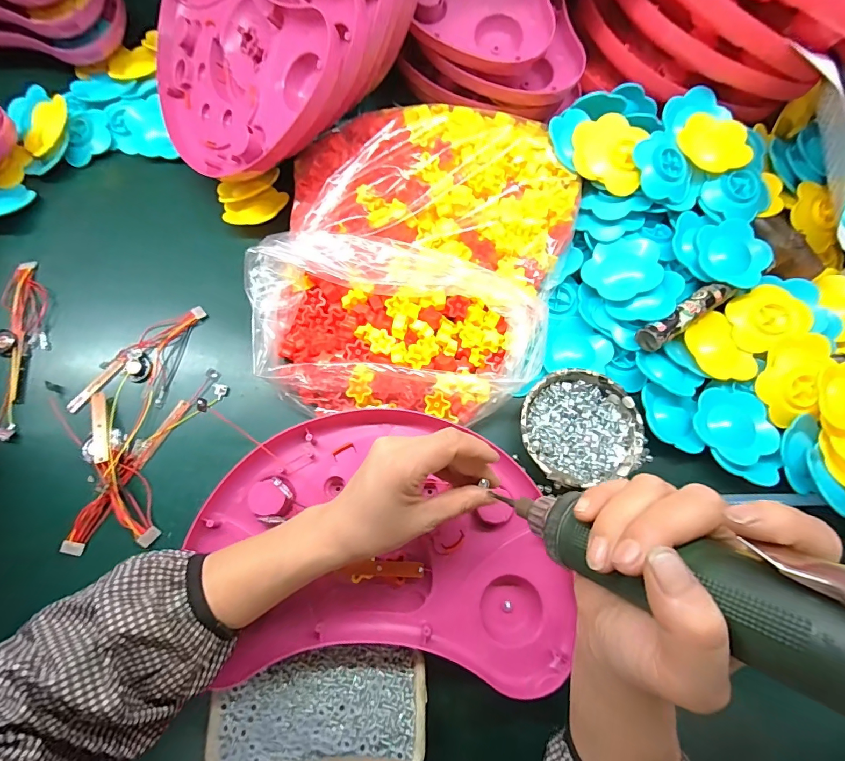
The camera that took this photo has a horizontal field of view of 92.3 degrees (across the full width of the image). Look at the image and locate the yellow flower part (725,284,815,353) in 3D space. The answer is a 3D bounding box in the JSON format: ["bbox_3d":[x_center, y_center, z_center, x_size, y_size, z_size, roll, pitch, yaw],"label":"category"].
[{"bbox_3d":[0.375,-0.070,0.443,0.079,0.016,0.064,-27,69,9],"label":"yellow flower part"}]

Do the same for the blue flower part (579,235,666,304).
[{"bbox_3d":[0.221,-0.123,0.450,0.075,0.017,0.075,-10,65,23],"label":"blue flower part"}]

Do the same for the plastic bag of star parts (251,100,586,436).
[{"bbox_3d":[-0.008,-0.139,0.444,0.310,0.081,0.356,15,72,4],"label":"plastic bag of star parts"}]

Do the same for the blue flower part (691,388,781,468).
[{"bbox_3d":[0.318,0.045,0.412,0.069,0.012,0.078,5,71,1],"label":"blue flower part"}]

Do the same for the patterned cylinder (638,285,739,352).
[{"bbox_3d":[0.284,-0.071,0.438,0.122,0.030,0.026,-32,75,-11],"label":"patterned cylinder"}]

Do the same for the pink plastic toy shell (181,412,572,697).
[{"bbox_3d":[-0.031,0.139,0.373,0.325,0.042,0.221,3,71,0],"label":"pink plastic toy shell"}]

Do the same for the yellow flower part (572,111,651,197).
[{"bbox_3d":[0.205,-0.253,0.450,0.075,0.013,0.082,13,95,9],"label":"yellow flower part"}]

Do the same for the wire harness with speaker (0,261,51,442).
[{"bbox_3d":[-0.447,-0.038,0.452,0.050,0.017,0.206,-10,72,-4],"label":"wire harness with speaker"}]

